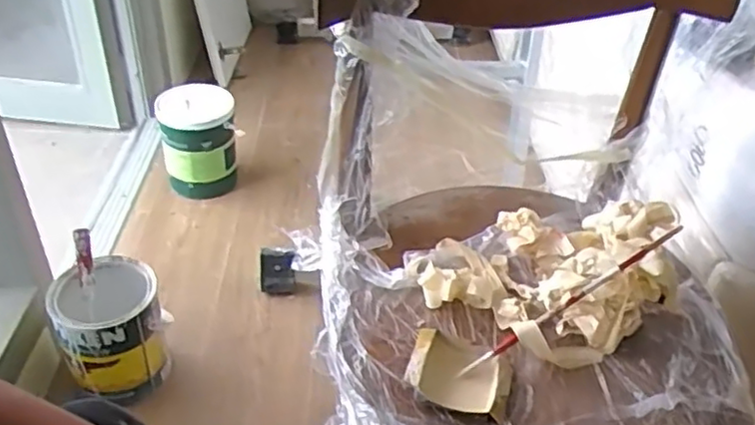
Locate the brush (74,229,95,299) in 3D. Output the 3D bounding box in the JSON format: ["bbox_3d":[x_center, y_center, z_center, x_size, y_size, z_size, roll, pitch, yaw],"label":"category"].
[{"bbox_3d":[-0.480,0.085,1.100,0.023,0.114,0.030,-6,4,-12],"label":"brush"}]

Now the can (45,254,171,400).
[{"bbox_3d":[-0.441,0.205,1.130,0.166,0.201,0.169,2,39,-2],"label":"can"}]

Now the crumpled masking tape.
[{"bbox_3d":[0.195,0.057,0.772,0.270,0.099,0.238,22,42,21],"label":"crumpled masking tape"}]

